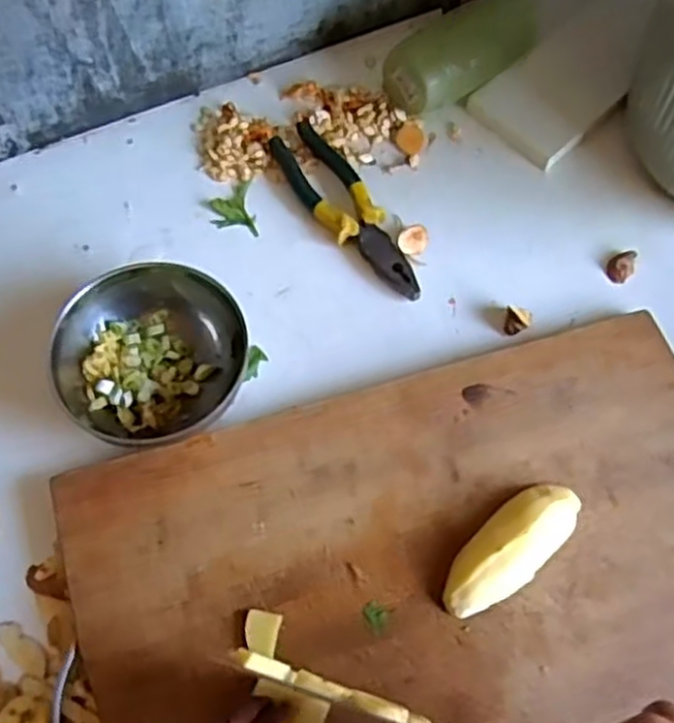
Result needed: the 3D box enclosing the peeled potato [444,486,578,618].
[{"bbox_3d":[0.123,0.129,0.532,0.049,0.031,0.117,42,71,15],"label":"peeled potato"}]

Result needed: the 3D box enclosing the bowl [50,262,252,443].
[{"bbox_3d":[-0.145,-0.004,0.584,0.139,0.063,0.129,1,66,-2],"label":"bowl"}]

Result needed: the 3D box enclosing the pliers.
[{"bbox_3d":[0.005,-0.133,0.667,0.056,0.019,0.202,-24,69,-12],"label":"pliers"}]

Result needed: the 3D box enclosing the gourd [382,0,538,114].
[{"bbox_3d":[0.121,-0.292,0.705,0.159,0.081,0.066,-38,73,-17],"label":"gourd"}]

